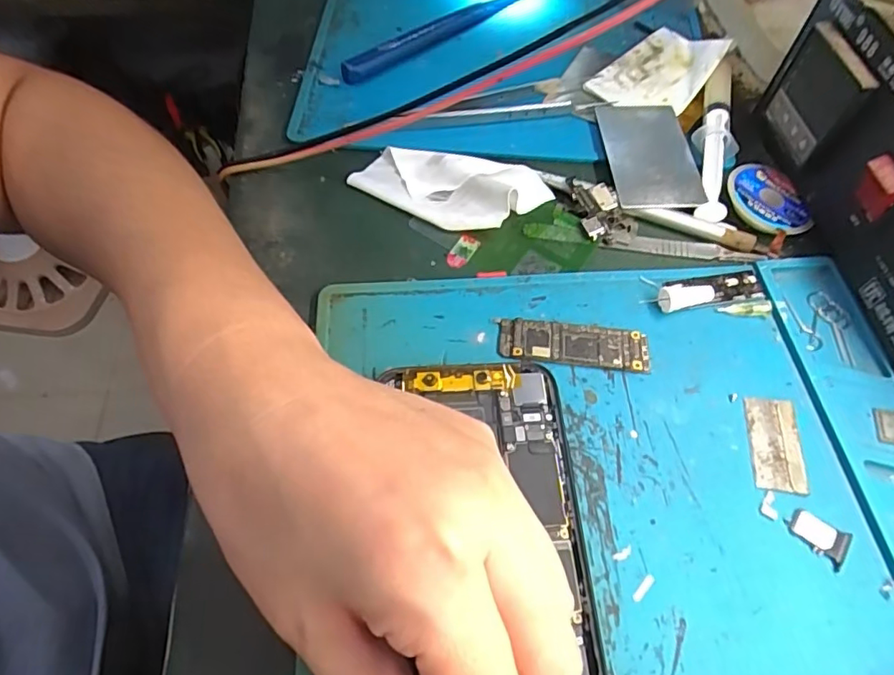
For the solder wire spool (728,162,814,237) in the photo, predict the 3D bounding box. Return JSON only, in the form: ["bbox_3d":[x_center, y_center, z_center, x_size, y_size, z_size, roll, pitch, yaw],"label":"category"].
[{"bbox_3d":[0.160,-0.069,0.277,0.038,0.010,0.045,-5,59,-2],"label":"solder wire spool"}]

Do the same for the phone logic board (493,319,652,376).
[{"bbox_3d":[0.055,0.003,0.240,0.065,0.004,0.021,6,59,5],"label":"phone logic board"}]

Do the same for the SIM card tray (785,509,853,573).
[{"bbox_3d":[0.134,0.072,0.200,0.021,0.004,0.014,31,64,18],"label":"SIM card tray"}]

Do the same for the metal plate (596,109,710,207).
[{"bbox_3d":[0.107,-0.098,0.295,0.043,0.004,0.077,-3,60,2],"label":"metal plate"}]

